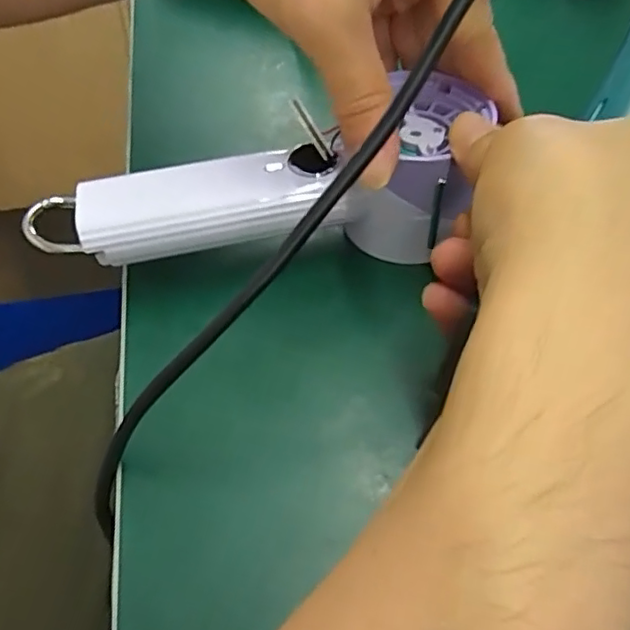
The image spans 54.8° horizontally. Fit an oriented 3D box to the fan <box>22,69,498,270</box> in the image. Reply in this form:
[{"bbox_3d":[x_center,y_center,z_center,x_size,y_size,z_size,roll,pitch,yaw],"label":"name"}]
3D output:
[{"bbox_3d":[-0.024,-0.053,0.259,0.190,0.065,0.059,-9,51,-2],"label":"fan"}]

